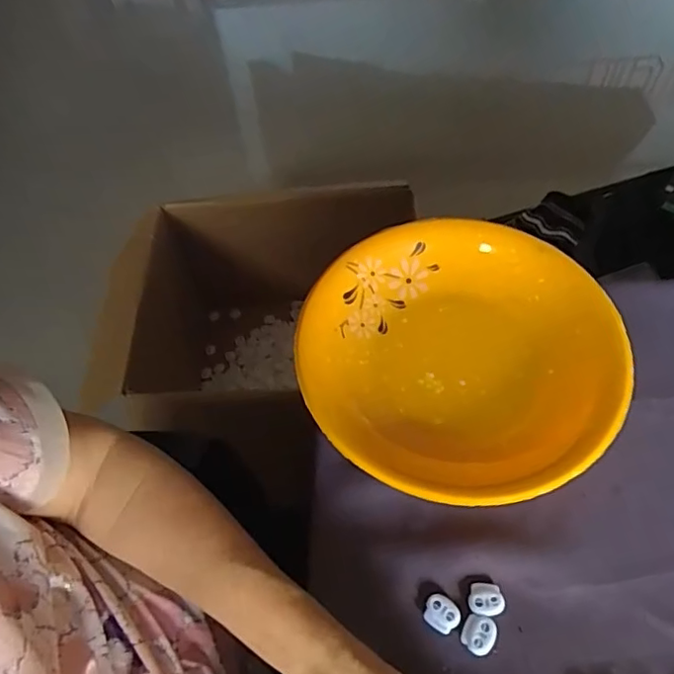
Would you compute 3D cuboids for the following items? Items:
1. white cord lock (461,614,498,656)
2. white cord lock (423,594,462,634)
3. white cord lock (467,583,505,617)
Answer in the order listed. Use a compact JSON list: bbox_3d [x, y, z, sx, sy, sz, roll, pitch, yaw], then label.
[{"bbox_3d":[0.089,0.186,0.353,0.021,0.004,0.021,20,61,15],"label":"white cord lock"},{"bbox_3d":[0.067,0.176,0.361,0.020,0.004,0.022,-40,64,-20],"label":"white cord lock"},{"bbox_3d":[0.096,0.168,0.362,0.022,0.004,0.019,0,58,4],"label":"white cord lock"}]

